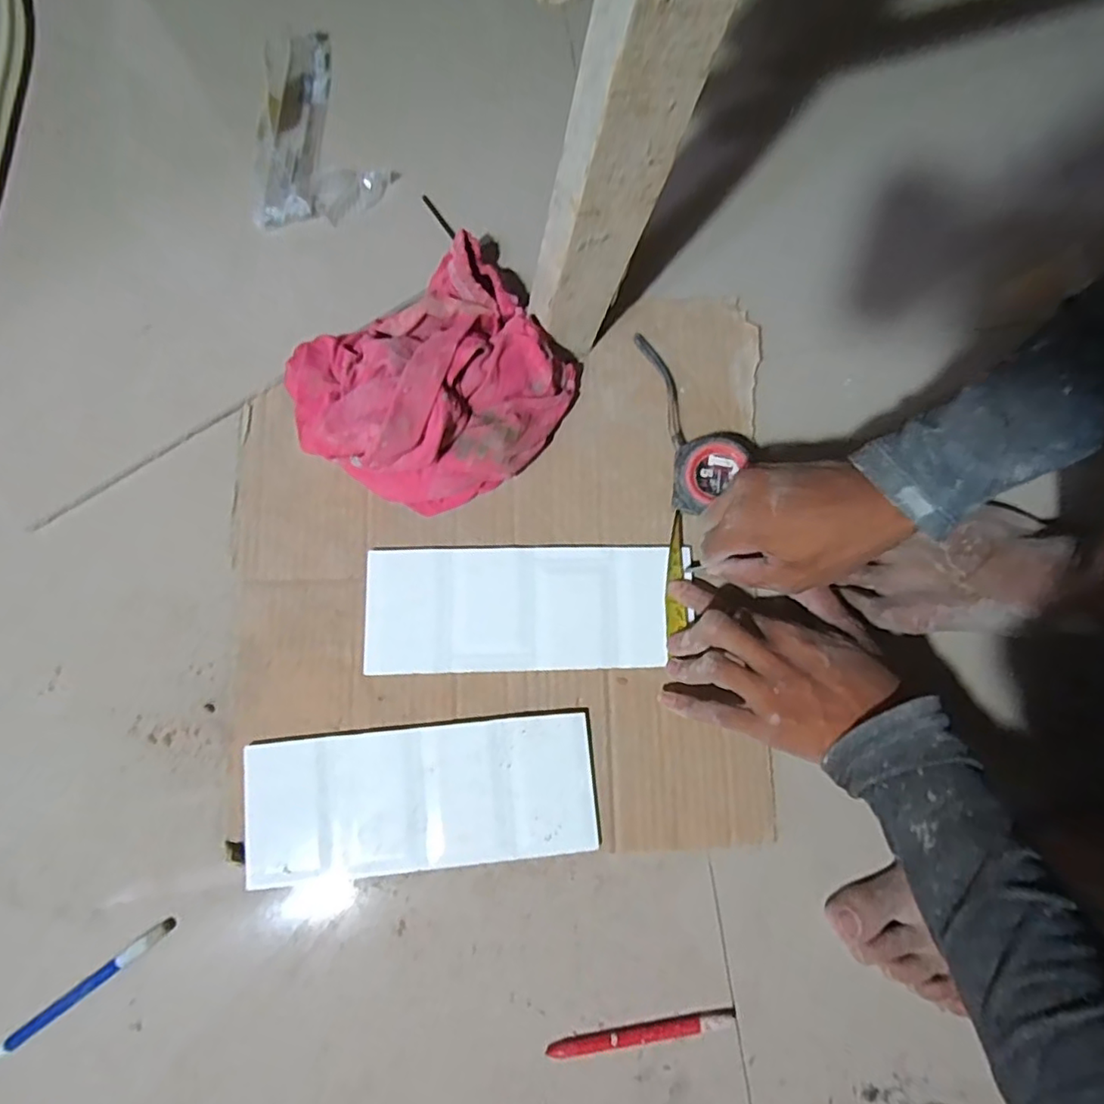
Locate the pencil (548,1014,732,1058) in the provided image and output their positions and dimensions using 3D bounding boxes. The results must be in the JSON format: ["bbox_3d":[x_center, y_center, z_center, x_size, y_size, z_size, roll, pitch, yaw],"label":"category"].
[{"bbox_3d":[0.062,0.337,0.425,0.129,0.005,0.010,-7,79,-3],"label":"pencil"}]

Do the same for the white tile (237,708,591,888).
[{"bbox_3d":[-0.095,0.177,0.444,0.247,0.013,0.097,-6,79,-3],"label":"white tile"}]

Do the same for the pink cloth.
[{"bbox_3d":[-0.090,-0.131,0.457,0.200,0.090,0.173,-33,82,-7],"label":"pink cloth"}]

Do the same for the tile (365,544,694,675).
[{"bbox_3d":[-0.025,0.041,0.467,0.227,0.008,0.094,-1,79,-2],"label":"tile"}]

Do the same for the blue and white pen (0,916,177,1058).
[{"bbox_3d":[-0.326,0.304,0.420,0.143,0.007,0.011,-36,82,-8],"label":"blue and white pen"}]

